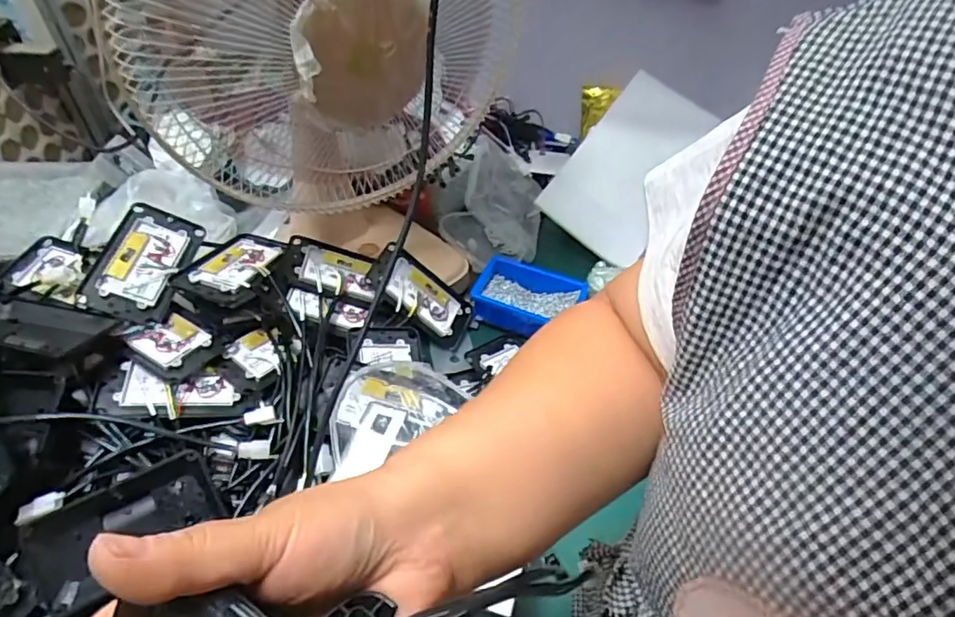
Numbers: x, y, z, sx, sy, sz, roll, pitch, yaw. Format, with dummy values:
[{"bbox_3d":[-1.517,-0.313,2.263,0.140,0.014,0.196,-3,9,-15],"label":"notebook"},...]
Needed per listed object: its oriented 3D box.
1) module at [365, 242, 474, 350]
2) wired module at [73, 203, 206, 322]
[{"bbox_3d":[-0.078,-0.016,0.783,0.159,0.025,0.106,40,48,-21],"label":"module"},{"bbox_3d":[-0.401,-0.058,0.671,0.090,0.026,0.159,21,53,-18],"label":"wired module"}]

